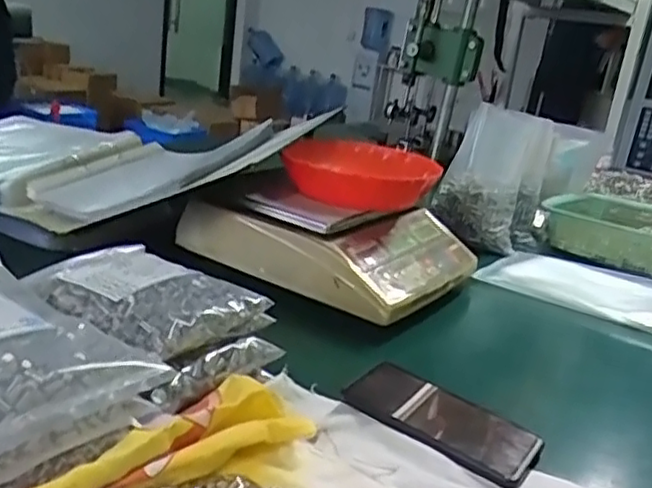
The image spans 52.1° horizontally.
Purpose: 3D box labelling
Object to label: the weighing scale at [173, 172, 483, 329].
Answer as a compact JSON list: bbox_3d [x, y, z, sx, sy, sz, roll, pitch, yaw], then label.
[{"bbox_3d":[0.020,-0.015,0.918,0.316,0.108,0.316,18,21,29],"label":"weighing scale"}]

